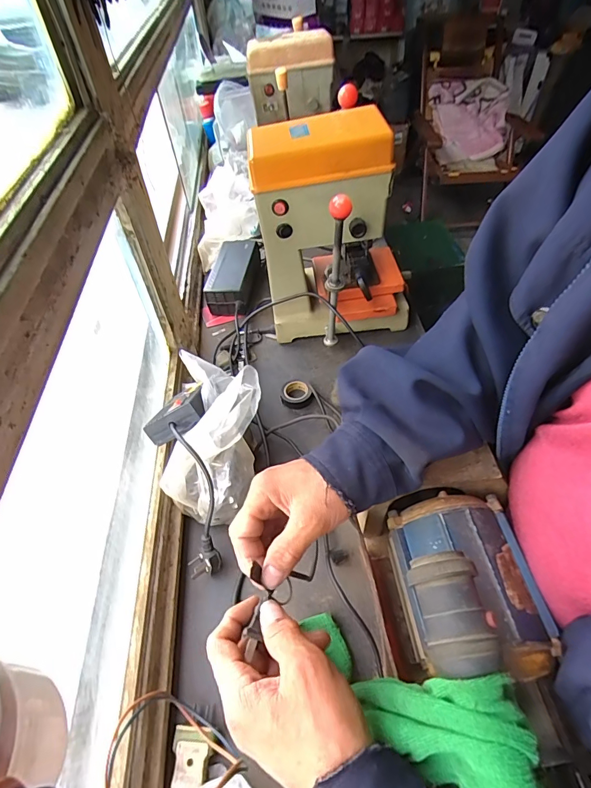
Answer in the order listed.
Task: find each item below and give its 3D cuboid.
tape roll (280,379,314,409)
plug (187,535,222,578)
[{"bbox_3d":[-0.001,-0.003,0.605,0.043,0.017,0.045,-1,50,1],"label":"tape roll"},{"bbox_3d":[-0.103,0.183,0.450,0.034,0.052,0.021,-23,20,-22],"label":"plug"}]

